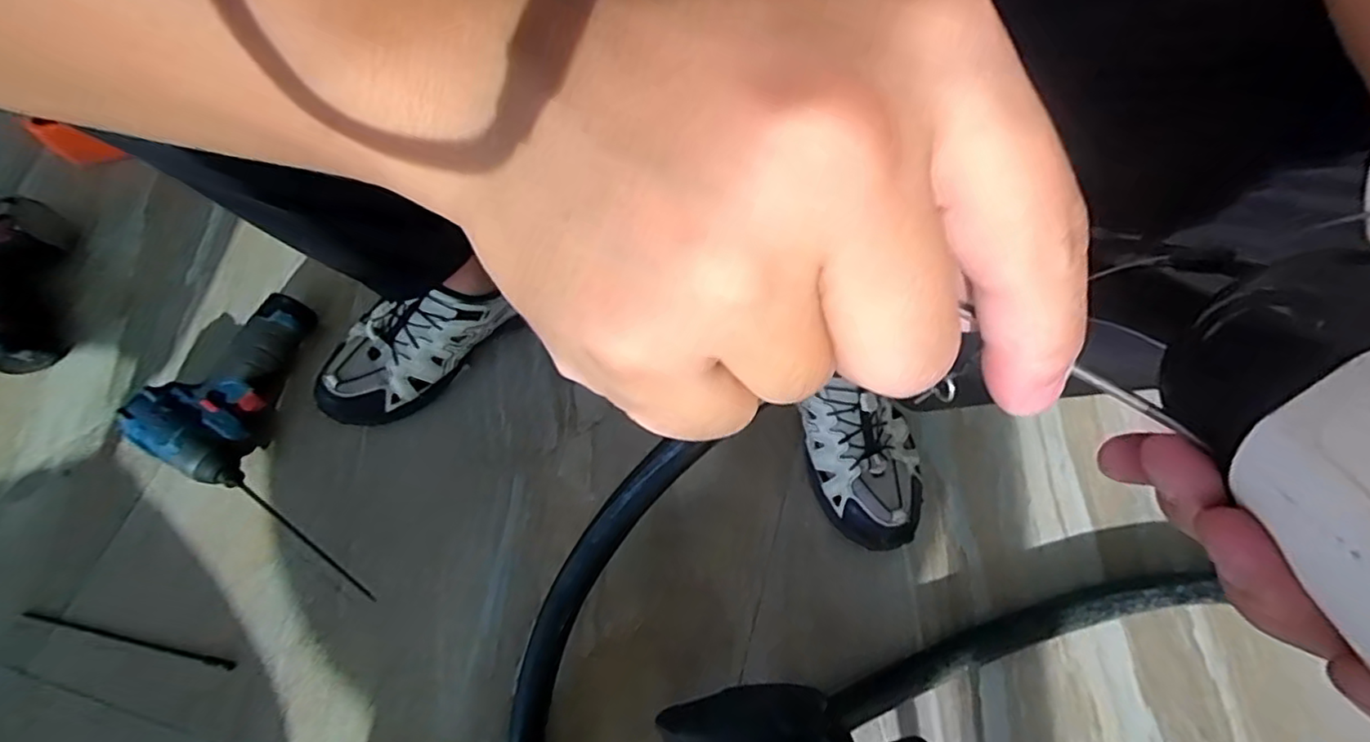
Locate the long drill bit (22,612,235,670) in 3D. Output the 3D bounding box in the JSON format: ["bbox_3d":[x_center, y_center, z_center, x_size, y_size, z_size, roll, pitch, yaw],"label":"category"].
[{"bbox_3d":[-0.496,0.240,0.547,0.195,0.007,0.006,13,68,3],"label":"long drill bit"}]

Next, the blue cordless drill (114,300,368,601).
[{"bbox_3d":[-0.367,0.055,0.599,0.285,0.061,0.189,29,69,9],"label":"blue cordless drill"}]

